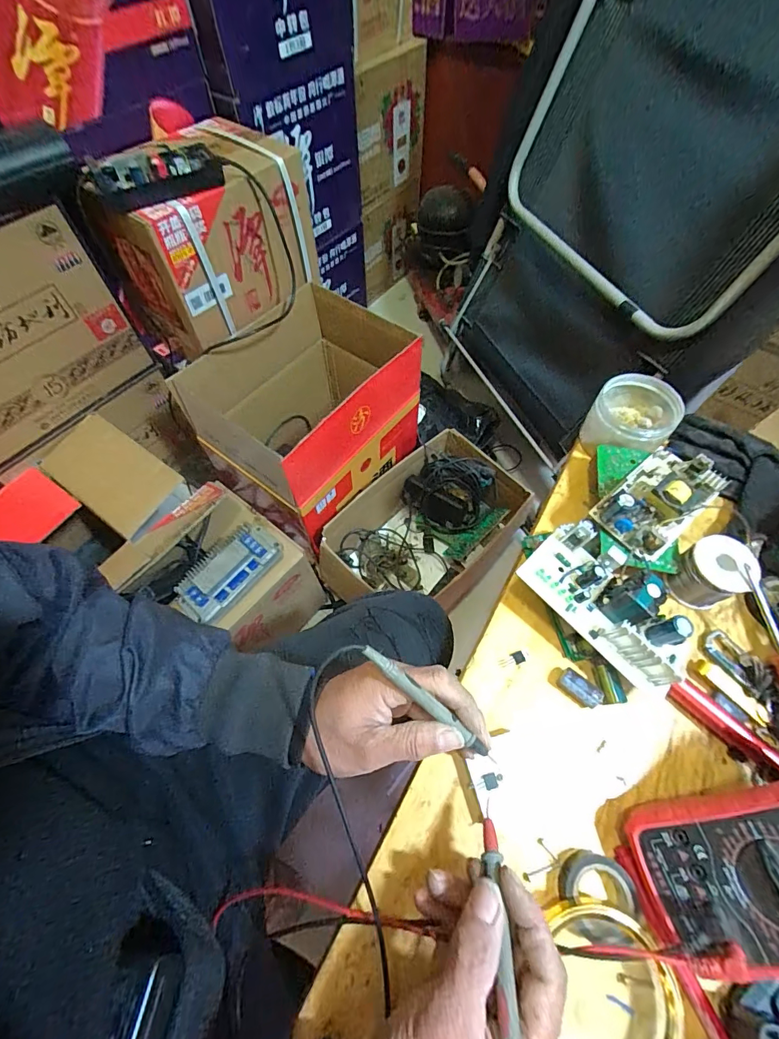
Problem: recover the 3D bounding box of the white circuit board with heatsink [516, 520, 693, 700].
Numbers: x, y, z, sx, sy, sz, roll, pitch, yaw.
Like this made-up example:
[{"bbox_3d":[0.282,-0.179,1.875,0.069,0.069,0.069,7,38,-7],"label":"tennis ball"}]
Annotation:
[{"bbox_3d":[0.187,0.070,0.357,0.073,0.047,0.146,-39,68,-19],"label":"white circuit board with heatsink"}]

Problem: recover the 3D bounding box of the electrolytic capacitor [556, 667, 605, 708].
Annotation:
[{"bbox_3d":[0.161,0.143,0.356,0.035,0.016,0.017,37,68,18],"label":"electrolytic capacitor"}]

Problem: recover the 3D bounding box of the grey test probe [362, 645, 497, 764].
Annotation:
[{"bbox_3d":[0.030,0.131,0.294,0.136,0.008,0.008,46,67,-15],"label":"grey test probe"}]

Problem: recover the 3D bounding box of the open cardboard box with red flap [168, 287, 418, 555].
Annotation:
[{"bbox_3d":[-0.155,-0.219,0.884,0.334,0.285,0.391,34,67,17],"label":"open cardboard box with red flap"}]

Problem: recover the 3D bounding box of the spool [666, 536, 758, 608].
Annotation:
[{"bbox_3d":[0.290,0.049,0.382,0.050,0.051,0.050,-23,64,-11],"label":"spool"}]

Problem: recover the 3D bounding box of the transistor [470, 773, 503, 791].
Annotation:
[{"bbox_3d":[0.073,0.198,0.318,0.026,0.004,0.010,-13,62,-7],"label":"transistor"}]

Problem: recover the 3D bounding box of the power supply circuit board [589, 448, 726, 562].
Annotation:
[{"bbox_3d":[0.258,-0.022,0.398,0.118,0.035,0.068,-37,67,-18],"label":"power supply circuit board"}]

